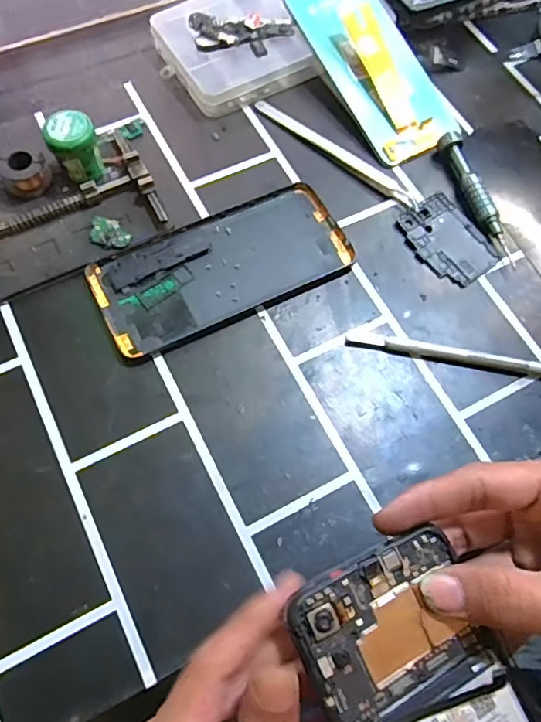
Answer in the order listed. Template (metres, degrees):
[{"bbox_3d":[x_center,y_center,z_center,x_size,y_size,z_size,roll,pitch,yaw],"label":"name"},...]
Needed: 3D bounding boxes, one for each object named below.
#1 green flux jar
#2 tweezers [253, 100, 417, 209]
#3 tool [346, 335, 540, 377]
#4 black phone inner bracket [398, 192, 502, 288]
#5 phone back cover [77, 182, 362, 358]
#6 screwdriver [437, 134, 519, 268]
[{"bbox_3d":[-0.126,-0.137,0.364,0.029,0.037,0.031,1,66,-2],"label":"green flux jar"},{"bbox_3d":[0.046,-0.150,0.400,0.142,0.005,0.012,39,70,14],"label":"tweezers"},{"bbox_3d":[0.117,-0.003,0.341,0.137,0.008,0.009,11,66,3],"label":"tool"},{"bbox_3d":[0.119,-0.082,0.375,0.045,0.004,0.065,-30,70,-14],"label":"black phone inner bracket"},{"bbox_3d":[-0.031,-0.063,0.361,0.160,0.004,0.073,-25,69,-13],"label":"phone back cover"},{"bbox_3d":[0.142,-0.113,0.383,0.013,0.013,0.106,-16,68,-9],"label":"screwdriver"}]

